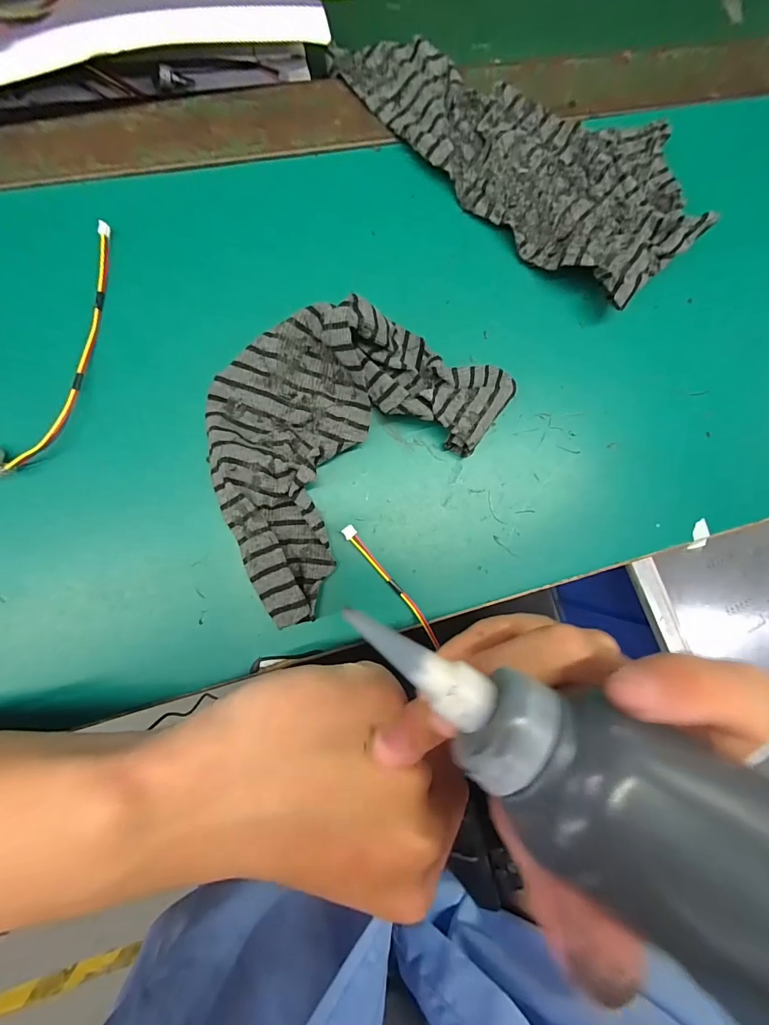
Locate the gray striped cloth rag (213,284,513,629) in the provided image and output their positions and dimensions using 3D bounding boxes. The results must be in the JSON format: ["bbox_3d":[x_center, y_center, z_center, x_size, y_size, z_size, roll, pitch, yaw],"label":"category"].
[{"bbox_3d":[-0.031,-0.047,0.234,0.126,0.029,0.184,44,82,-3],"label":"gray striped cloth rag"}]

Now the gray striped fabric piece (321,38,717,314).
[{"bbox_3d":[0.096,-0.245,0.264,0.237,0.031,0.119,39,82,-4],"label":"gray striped fabric piece"}]

